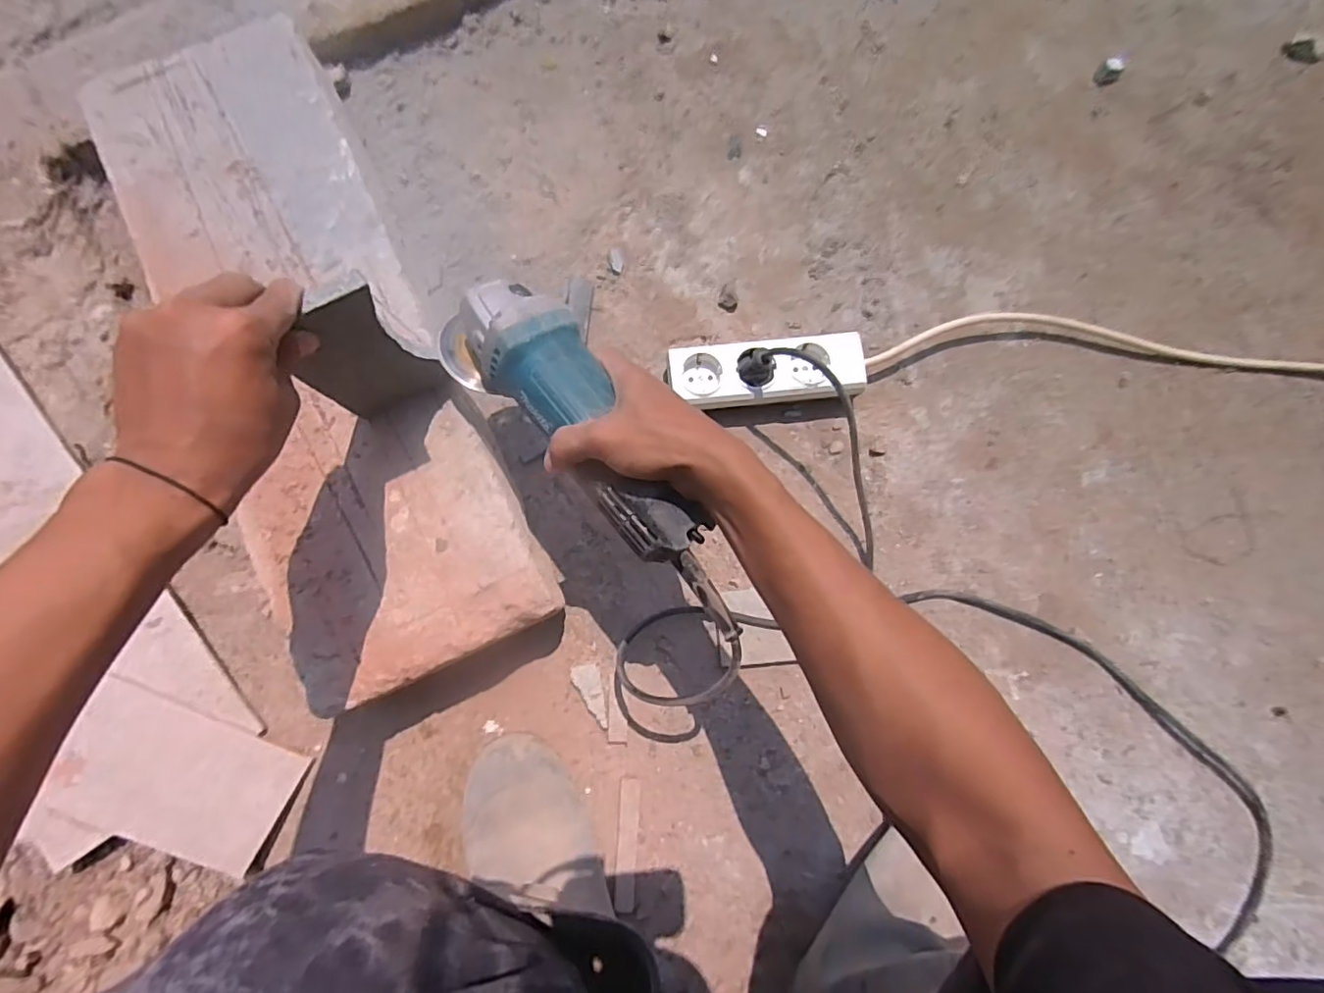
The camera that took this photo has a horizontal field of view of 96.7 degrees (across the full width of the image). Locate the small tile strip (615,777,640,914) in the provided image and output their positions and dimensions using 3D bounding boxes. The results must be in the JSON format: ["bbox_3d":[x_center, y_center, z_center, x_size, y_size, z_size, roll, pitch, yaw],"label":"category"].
[{"bbox_3d":[-0.030,0.307,0.522,0.018,0.013,0.107,3,82,-4],"label":"small tile strip"}]

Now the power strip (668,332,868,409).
[{"bbox_3d":[0.100,-0.118,0.580,0.186,0.047,0.064,-5,81,-2],"label":"power strip"}]

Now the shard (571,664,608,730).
[{"bbox_3d":[-0.064,0.182,0.537,0.025,0.013,0.058,-13,82,0],"label":"shard"}]

